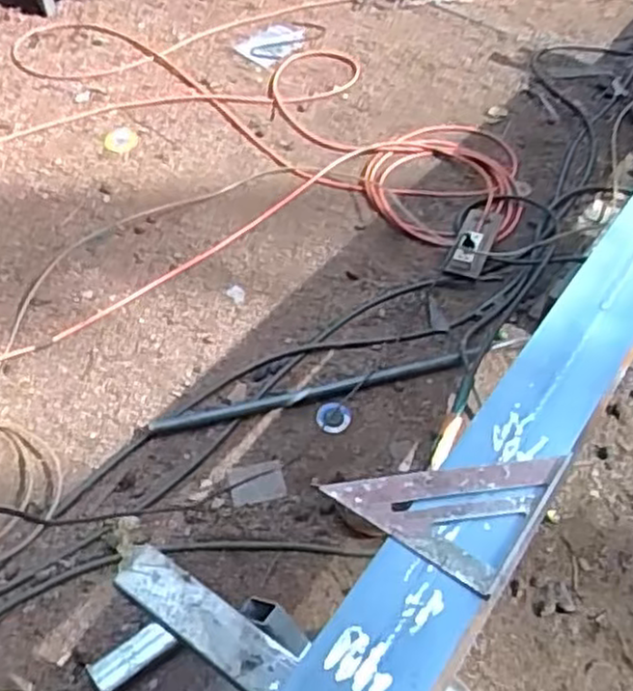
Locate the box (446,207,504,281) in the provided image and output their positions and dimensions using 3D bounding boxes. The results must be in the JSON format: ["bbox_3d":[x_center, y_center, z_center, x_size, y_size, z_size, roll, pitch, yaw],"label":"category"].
[{"bbox_3d":[0.409,-0.275,1.880,0.097,0.062,0.261,19,54,13],"label":"box"}]

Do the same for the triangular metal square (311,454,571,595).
[{"bbox_3d":[0.127,0.128,0.704,0.178,0.015,0.167,28,57,19],"label":"triangular metal square"}]

